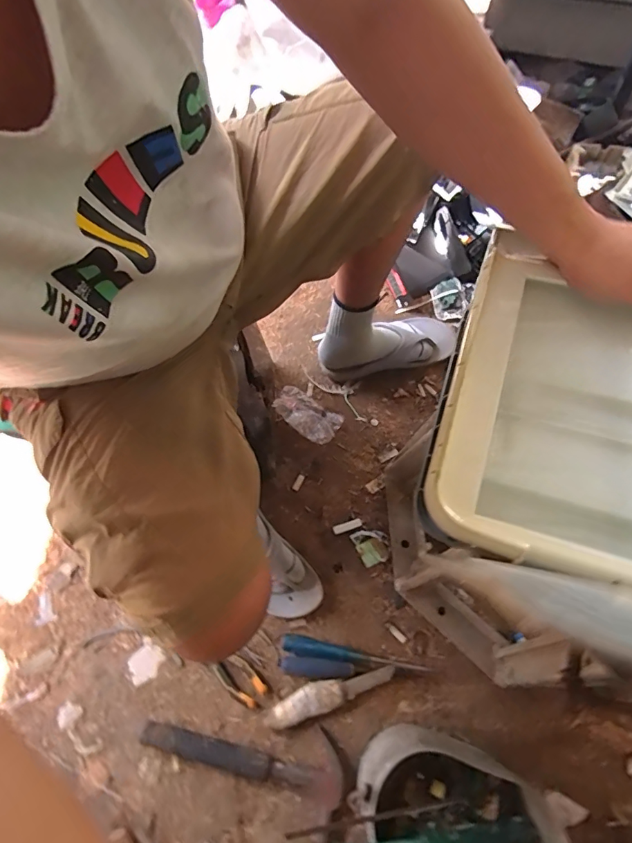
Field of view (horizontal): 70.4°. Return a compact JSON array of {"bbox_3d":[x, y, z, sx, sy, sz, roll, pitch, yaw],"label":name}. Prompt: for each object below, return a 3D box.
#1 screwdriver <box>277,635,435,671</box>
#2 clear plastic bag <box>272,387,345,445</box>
[{"bbox_3d":[0.061,0.382,0.724,0.236,0.024,0.029,9,67,7],"label":"screwdriver"},{"bbox_3d":[-0.021,-0.015,0.890,0.141,0.026,0.077,34,73,16],"label":"clear plastic bag"}]

